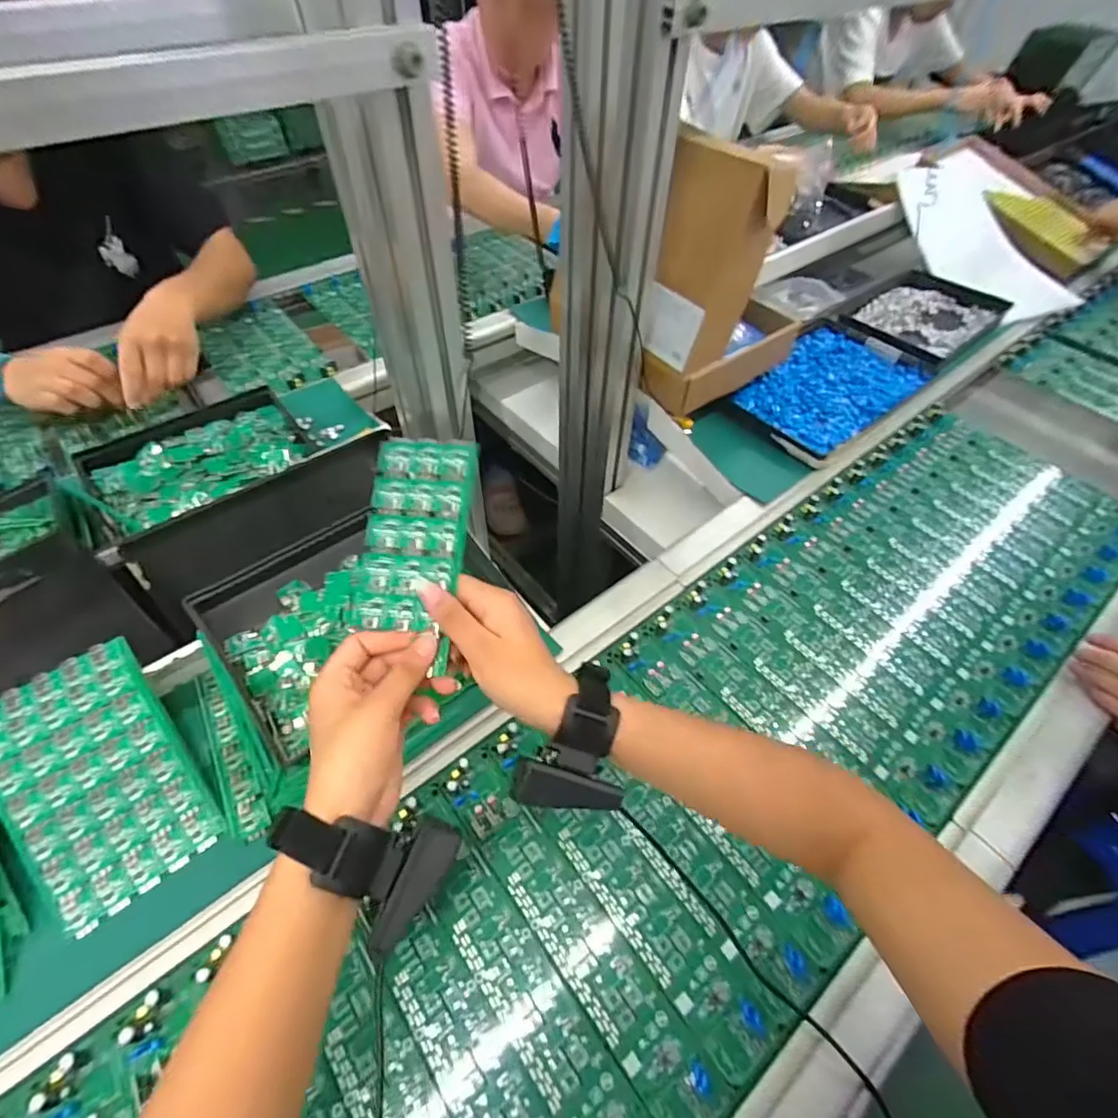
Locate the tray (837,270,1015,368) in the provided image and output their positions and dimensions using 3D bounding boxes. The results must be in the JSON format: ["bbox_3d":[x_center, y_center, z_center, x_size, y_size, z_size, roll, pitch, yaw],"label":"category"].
[{"bbox_3d":[0.579,-0.390,0.884,0.264,0.023,0.166,-34,59,-24],"label":"tray"}]

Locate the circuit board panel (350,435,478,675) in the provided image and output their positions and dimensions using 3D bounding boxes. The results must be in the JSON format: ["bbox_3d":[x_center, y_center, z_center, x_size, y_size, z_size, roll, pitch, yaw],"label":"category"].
[{"bbox_3d":[-0.097,-0.013,0.375,0.068,0.007,0.147,6,76,2],"label":"circuit board panel"}]

